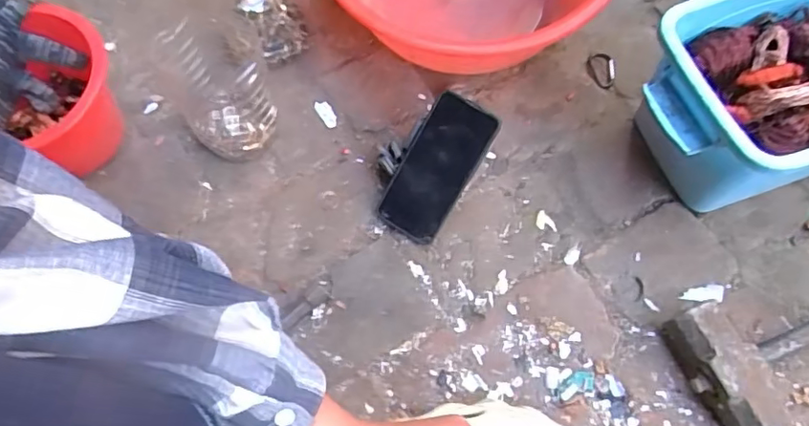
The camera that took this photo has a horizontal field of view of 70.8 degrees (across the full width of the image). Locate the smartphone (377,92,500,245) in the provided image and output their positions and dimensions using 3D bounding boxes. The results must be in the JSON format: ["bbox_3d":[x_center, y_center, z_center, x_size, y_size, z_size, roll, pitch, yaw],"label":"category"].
[{"bbox_3d":[0.035,-0.047,0.621,0.075,0.014,0.160,36,110,15],"label":"smartphone"}]

